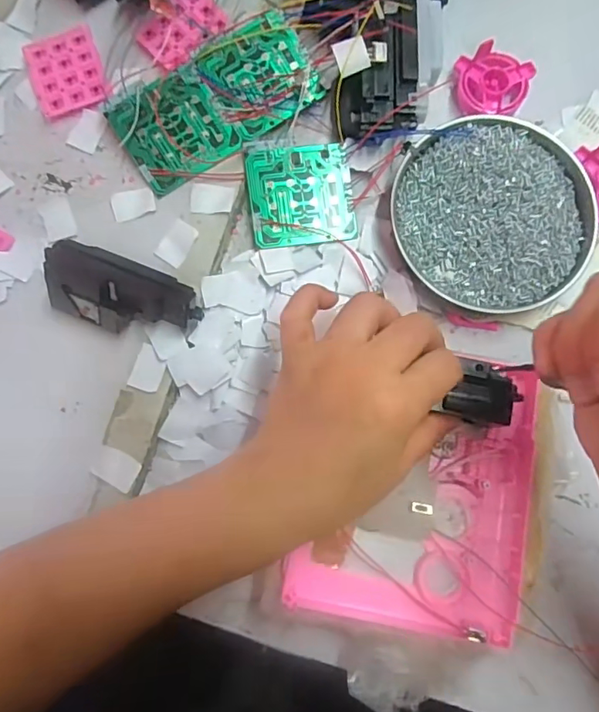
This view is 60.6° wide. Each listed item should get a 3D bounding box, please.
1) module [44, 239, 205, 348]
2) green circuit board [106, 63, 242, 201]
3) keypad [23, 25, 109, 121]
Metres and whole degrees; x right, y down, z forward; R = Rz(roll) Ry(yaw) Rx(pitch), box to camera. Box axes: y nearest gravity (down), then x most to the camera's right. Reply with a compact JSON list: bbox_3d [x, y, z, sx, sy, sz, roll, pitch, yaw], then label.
[{"bbox_3d":[-0.114,-0.038,0.333,0.099,0.032,0.044,20,84,2],"label":"module"},{"bbox_3d":[-0.086,-0.157,0.356,0.071,0.004,0.063,-35,97,-4],"label":"green circuit board"},{"bbox_3d":[-0.167,-0.204,0.365,0.052,0.008,0.063,-23,84,-2],"label":"keypad"}]

